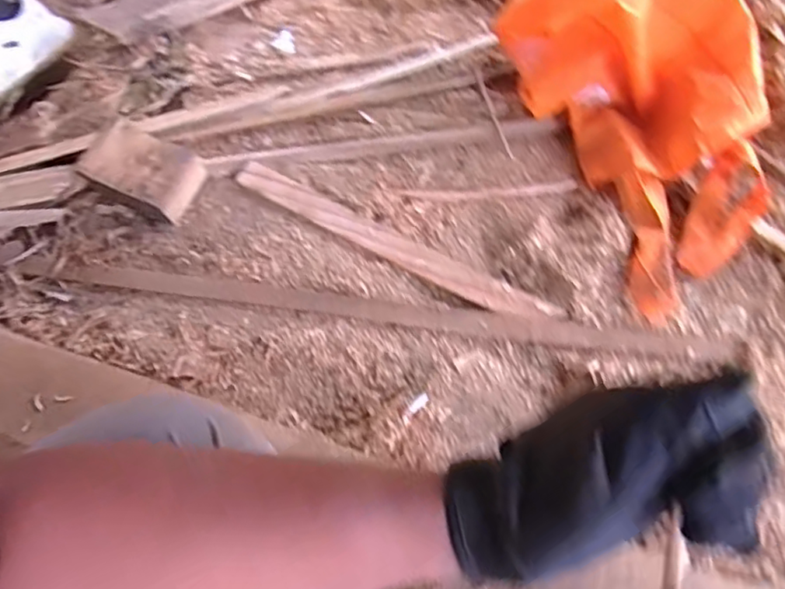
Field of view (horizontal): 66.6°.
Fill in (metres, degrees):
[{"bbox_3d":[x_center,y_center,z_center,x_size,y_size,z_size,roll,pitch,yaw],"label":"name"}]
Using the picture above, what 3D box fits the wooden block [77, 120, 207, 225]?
[{"bbox_3d":[-0.302,-0.147,0.722,0.120,0.056,0.086,16,63,14],"label":"wooden block"}]

